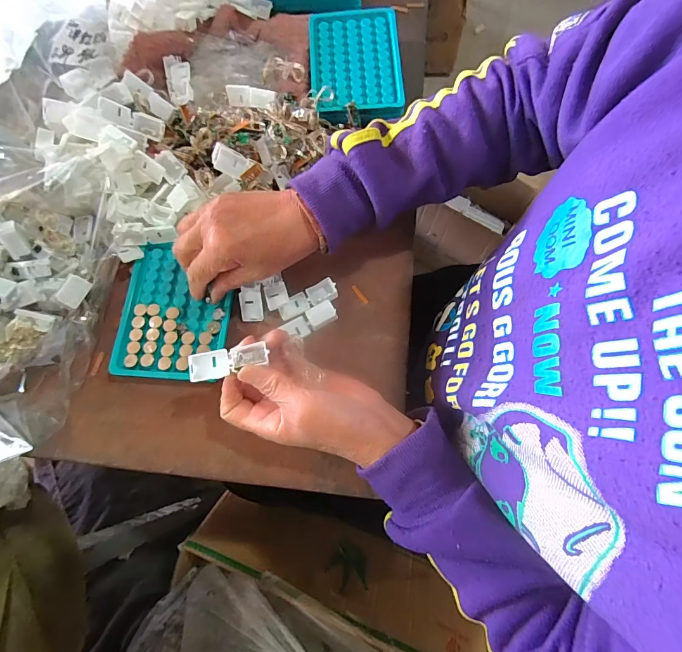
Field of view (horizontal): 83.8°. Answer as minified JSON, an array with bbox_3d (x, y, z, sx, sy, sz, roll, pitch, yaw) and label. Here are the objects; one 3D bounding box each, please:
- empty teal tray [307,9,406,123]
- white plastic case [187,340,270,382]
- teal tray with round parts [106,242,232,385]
[{"bbox_3d":[0.016,-0.280,0.415,0.096,0.032,0.132,-1,73,1],"label":"empty teal tray"},{"bbox_3d":[-0.082,0.025,0.276,0.055,0.009,0.021,-15,74,-10],"label":"white plastic case"},{"bbox_3d":[-0.149,-0.015,0.345,0.098,0.009,0.124,5,73,2],"label":"teal tray with round parts"}]

